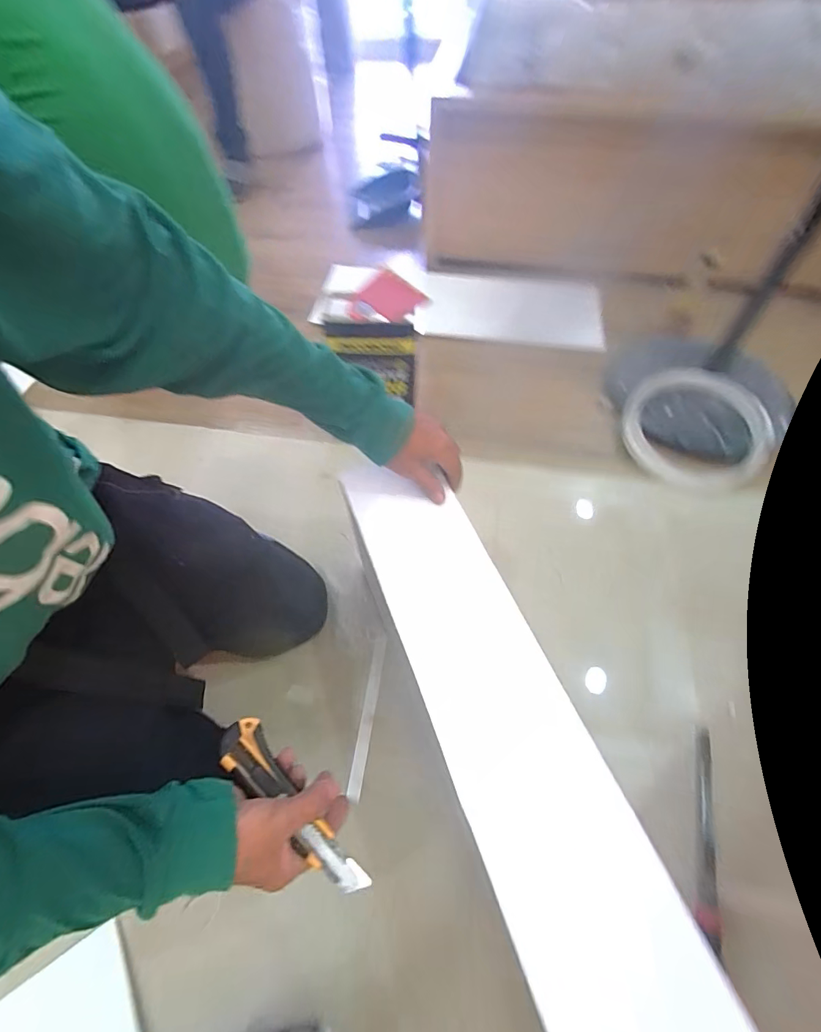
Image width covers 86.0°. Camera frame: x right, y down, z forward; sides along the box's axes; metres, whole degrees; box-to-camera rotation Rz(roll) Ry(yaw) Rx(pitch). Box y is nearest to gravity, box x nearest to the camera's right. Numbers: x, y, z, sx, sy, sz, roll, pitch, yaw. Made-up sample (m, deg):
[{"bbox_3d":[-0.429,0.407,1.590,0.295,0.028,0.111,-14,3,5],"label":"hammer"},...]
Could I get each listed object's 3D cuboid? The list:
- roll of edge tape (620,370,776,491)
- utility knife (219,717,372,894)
[{"bbox_3d":[0.552,-0.172,0.860,0.255,0.083,0.250,21,60,14],"label":"roll of edge tape"},{"bbox_3d":[-0.102,0.247,0.374,0.169,0.019,0.038,42,67,14],"label":"utility knife"}]

